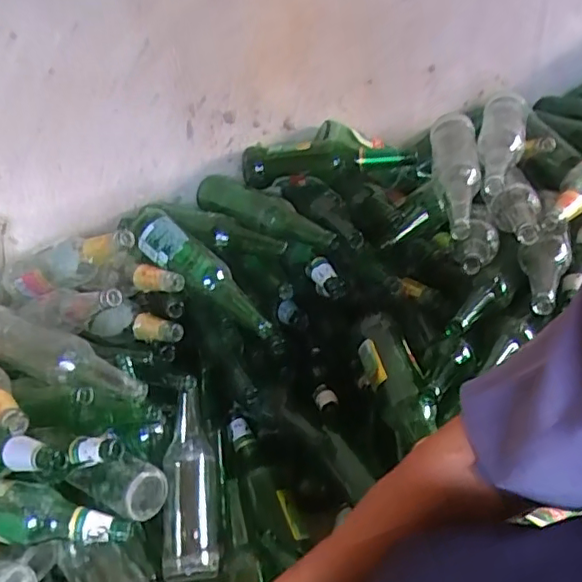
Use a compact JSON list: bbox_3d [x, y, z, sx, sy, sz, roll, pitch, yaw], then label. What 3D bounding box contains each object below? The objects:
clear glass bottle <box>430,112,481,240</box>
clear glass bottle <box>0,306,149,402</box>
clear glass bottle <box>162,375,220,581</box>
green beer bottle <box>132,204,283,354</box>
[{"bbox_3d":[0.244,-0.180,0.877,0.070,0.055,0.278,4,41,11],"label":"clear glass bottle"},{"bbox_3d":[-0.303,0.083,0.765,0.255,0.061,0.073,11,43,19],"label":"clear glass bottle"},{"bbox_3d":[-0.135,0.251,0.799,0.071,0.069,0.256,-5,65,0],"label":"clear glass bottle"},{"bbox_3d":[-0.114,-0.021,0.841,0.281,0.062,0.068,41,53,7],"label":"green beer bottle"}]

